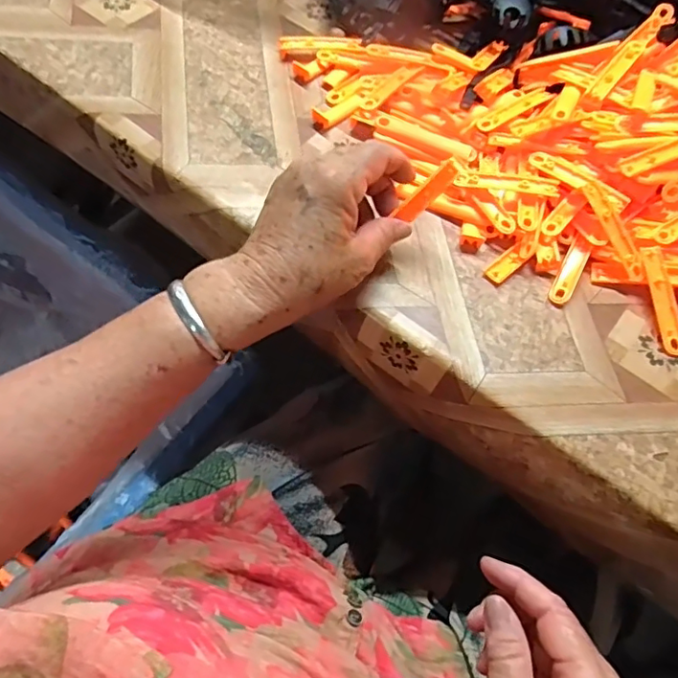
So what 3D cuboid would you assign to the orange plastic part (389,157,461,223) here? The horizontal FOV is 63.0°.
[{"bbox_3d":[0.059,-0.098,0.364,0.048,0.009,0.012,-43,70,16],"label":"orange plastic part"}]

